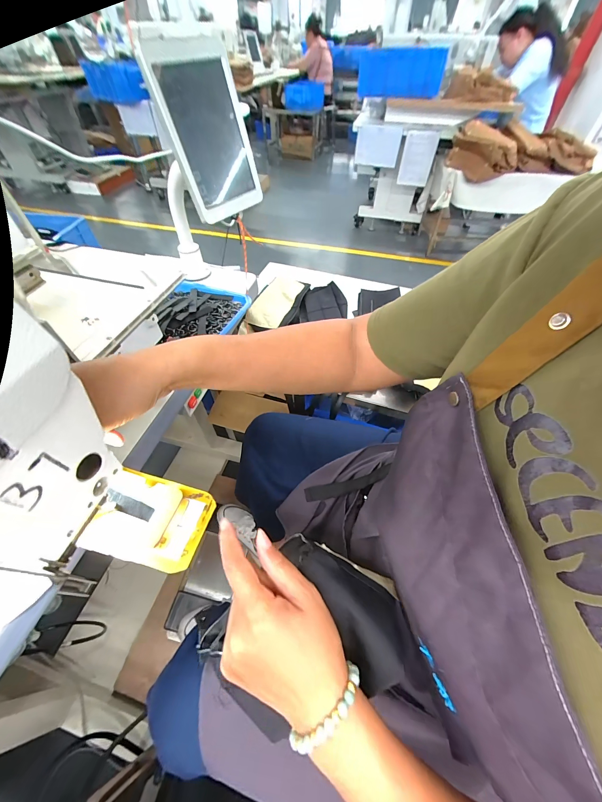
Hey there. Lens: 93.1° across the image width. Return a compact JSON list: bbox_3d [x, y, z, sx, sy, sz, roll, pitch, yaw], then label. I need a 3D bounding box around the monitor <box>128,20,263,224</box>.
[{"bbox_3d":[-0.147,-0.442,0.469,0.019,0.223,0.154,22,57,34],"label":"monitor"}]

